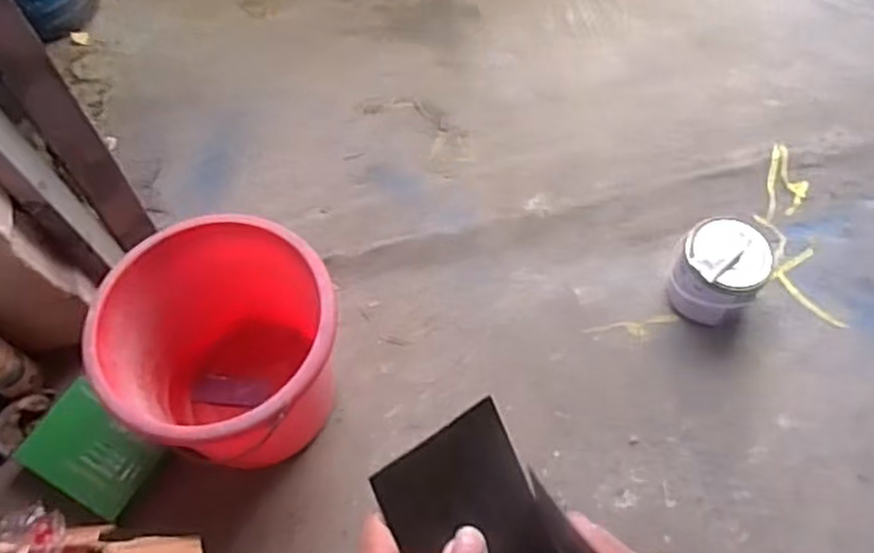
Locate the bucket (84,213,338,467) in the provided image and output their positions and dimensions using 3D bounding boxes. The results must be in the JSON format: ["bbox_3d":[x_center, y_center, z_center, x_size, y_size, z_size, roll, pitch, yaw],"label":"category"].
[{"bbox_3d":[-0.349,0.126,1.283,0.359,0.419,0.394,0,65,1],"label":"bucket"}]

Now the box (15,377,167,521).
[{"bbox_3d":[-0.617,0.312,1.303,0.245,0.043,0.158,28,69,14],"label":"box"}]

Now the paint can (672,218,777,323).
[{"bbox_3d":[0.529,-0.006,1.391,0.156,0.192,0.146,0,65,1],"label":"paint can"}]

